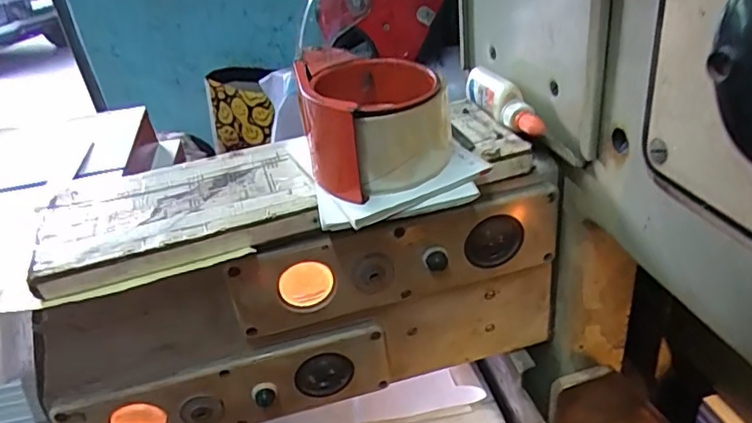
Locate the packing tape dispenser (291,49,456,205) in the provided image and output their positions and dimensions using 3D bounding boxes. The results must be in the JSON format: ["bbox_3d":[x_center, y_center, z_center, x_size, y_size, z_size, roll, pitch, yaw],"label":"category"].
[{"bbox_3d":[-0.003,-0.060,0.371,0.083,0.067,0.102,-14,31,-9],"label":"packing tape dispenser"}]

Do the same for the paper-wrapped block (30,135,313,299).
[{"bbox_3d":[-0.128,-0.001,0.378,0.172,0.023,0.104,-14,31,-11],"label":"paper-wrapped block"}]

